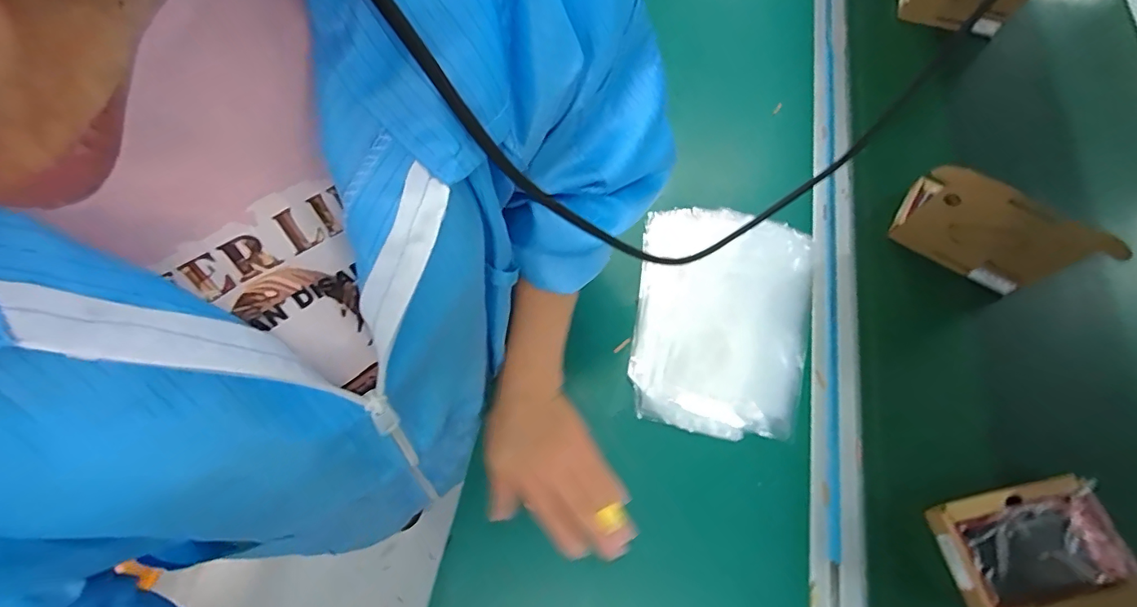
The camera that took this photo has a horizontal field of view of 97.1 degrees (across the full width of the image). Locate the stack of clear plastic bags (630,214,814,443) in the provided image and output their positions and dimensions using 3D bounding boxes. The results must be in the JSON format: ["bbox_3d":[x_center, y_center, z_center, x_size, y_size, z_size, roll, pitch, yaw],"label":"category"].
[{"bbox_3d":[0.157,0.010,0.506,0.172,0.015,0.236,11,65,5],"label":"stack of clear plastic bags"}]

